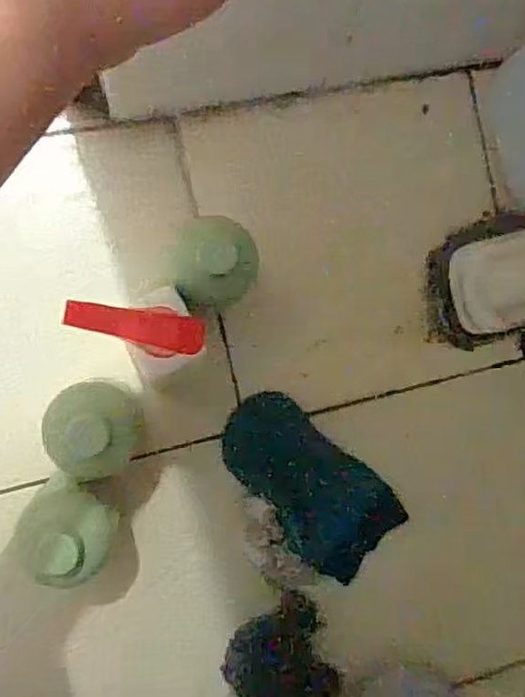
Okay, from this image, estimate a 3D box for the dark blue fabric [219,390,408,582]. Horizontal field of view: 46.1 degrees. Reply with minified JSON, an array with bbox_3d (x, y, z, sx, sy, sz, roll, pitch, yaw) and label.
[{"bbox_3d":[0.041,0.128,0.580,0.183,0.013,0.098,42,82,-7],"label":"dark blue fabric"}]

